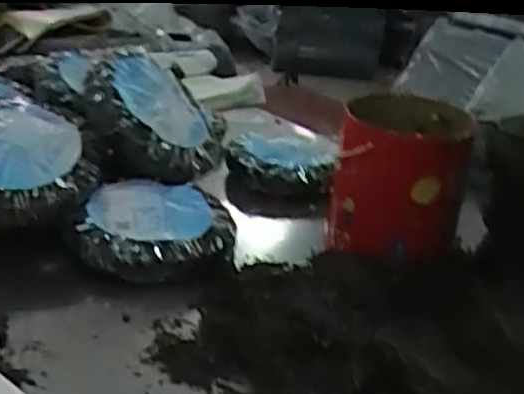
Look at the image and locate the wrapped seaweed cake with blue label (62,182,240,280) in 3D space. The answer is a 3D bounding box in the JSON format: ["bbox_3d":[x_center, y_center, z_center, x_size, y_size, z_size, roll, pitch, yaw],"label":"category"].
[{"bbox_3d":[-0.131,0.037,0.847,0.163,0.060,0.196,23,30,36],"label":"wrapped seaweed cake with blue label"}]

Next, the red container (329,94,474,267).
[{"bbox_3d":[0.171,-0.025,0.857,0.154,0.155,0.171,9,24,11],"label":"red container"}]

